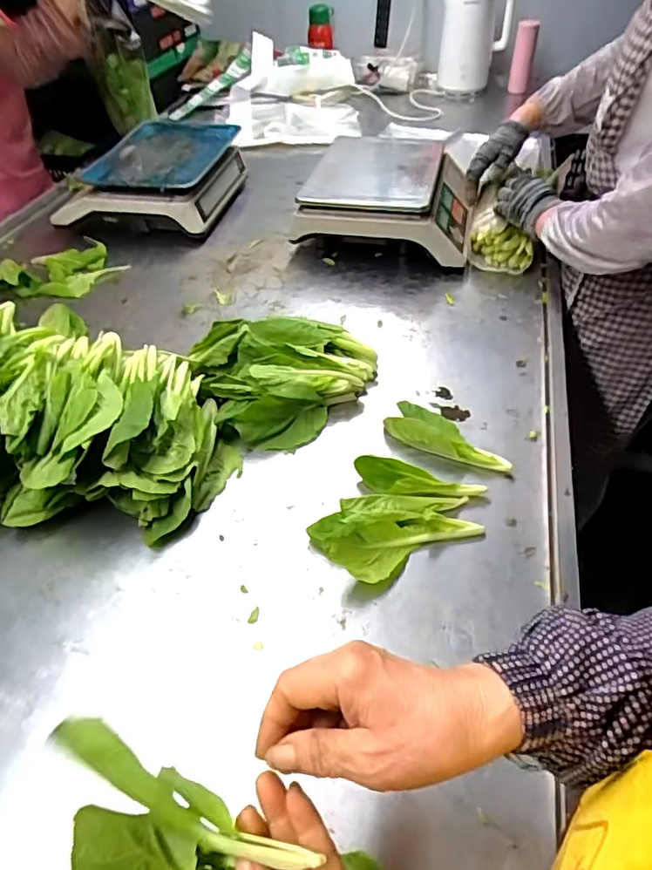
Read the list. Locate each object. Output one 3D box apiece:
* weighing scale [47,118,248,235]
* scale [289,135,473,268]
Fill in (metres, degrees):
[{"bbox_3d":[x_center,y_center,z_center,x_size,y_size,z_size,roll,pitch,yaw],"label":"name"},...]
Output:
[{"bbox_3d":[-0.364,-0.568,1.210,0.330,0.117,0.376,8,46,8],"label":"weighing scale"},{"bbox_3d":[0.131,-0.461,1.055,0.308,0.111,0.347,11,46,11],"label":"scale"}]

